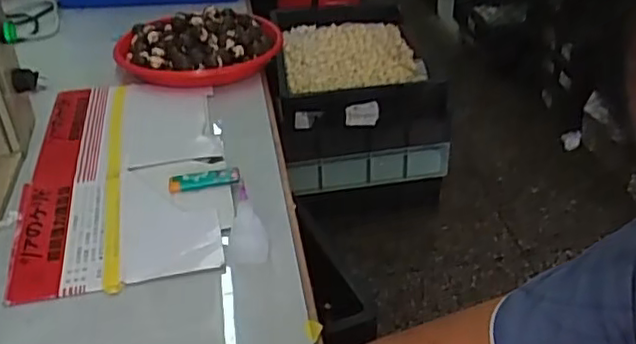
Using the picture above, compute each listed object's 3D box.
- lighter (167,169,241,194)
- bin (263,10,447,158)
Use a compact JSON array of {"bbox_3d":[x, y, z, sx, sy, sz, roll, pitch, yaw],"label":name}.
[{"bbox_3d":[-0.129,0.010,0.750,0.079,0.020,0.016,-5,34,-6],"label":"lighter"},{"bbox_3d":[0.080,-0.268,1.845,0.413,0.202,0.598,-6,34,-7],"label":"bin"}]

